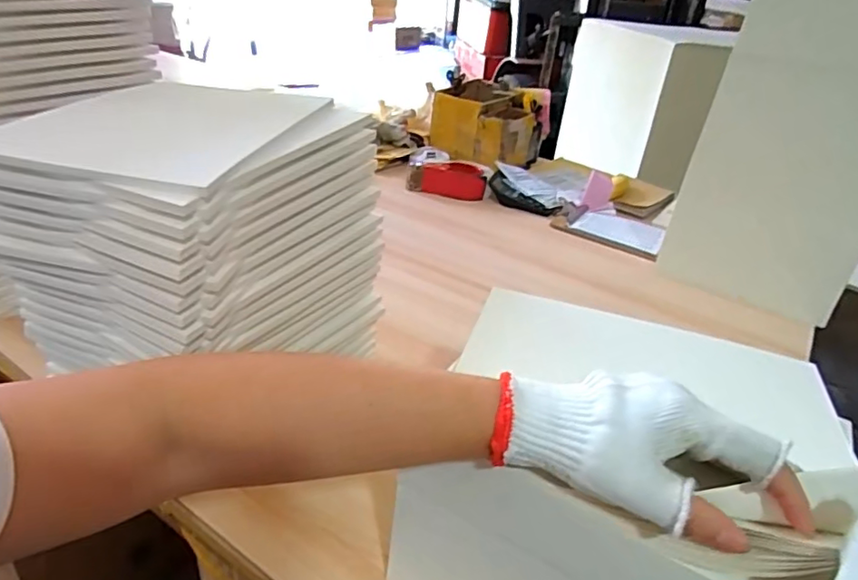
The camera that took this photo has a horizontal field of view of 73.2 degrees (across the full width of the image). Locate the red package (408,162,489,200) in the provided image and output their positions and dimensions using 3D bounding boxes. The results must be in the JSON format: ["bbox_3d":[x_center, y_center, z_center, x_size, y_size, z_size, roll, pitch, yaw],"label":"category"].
[{"bbox_3d":[0.039,-0.235,1.233,0.163,0.049,0.087,5,31,-2],"label":"red package"}]

